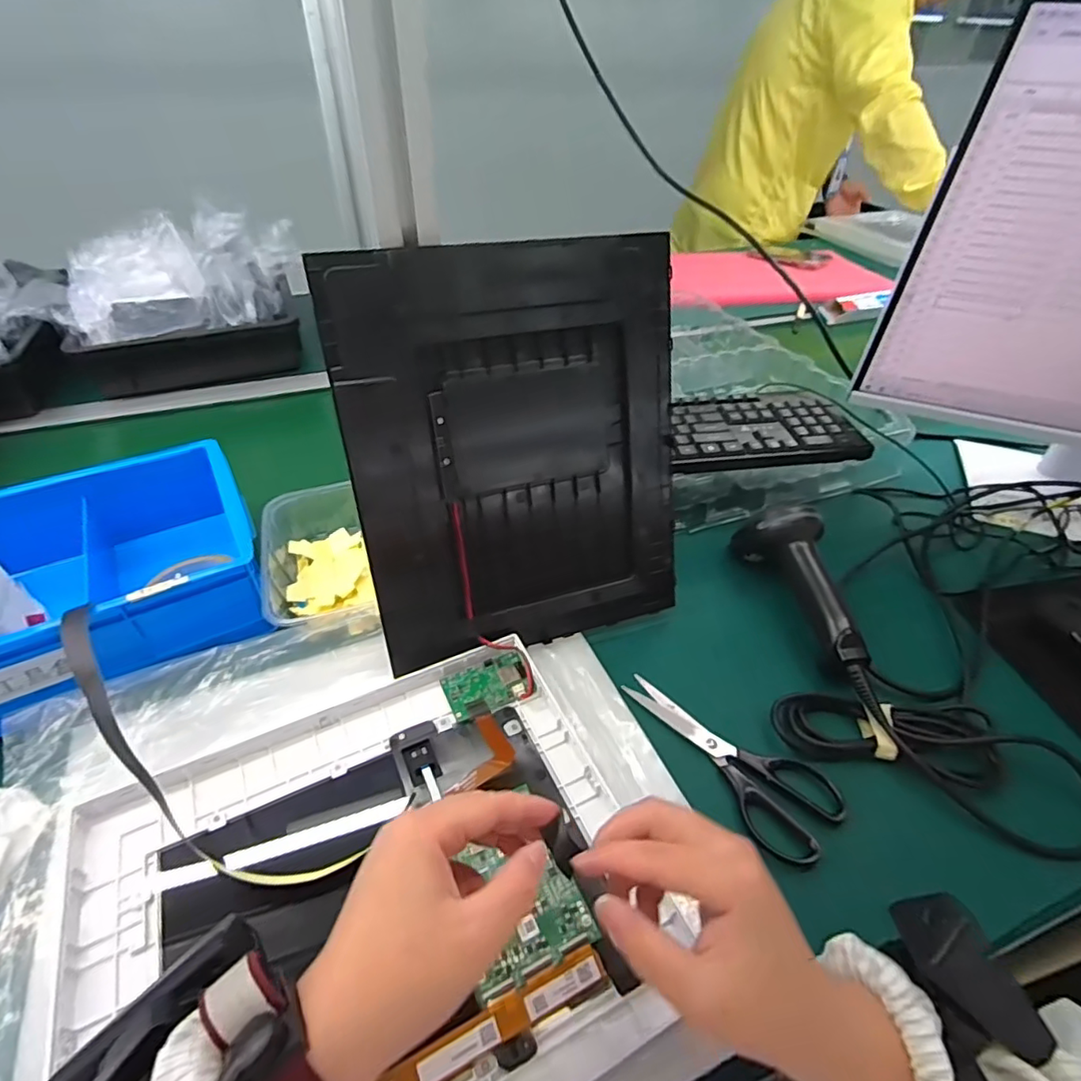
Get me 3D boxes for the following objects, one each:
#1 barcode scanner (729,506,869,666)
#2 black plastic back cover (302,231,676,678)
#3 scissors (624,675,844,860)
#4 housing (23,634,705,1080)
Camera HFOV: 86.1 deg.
[{"bbox_3d":[0.231,0.032,0.498,0.049,0.060,0.164,-10,43,-13],"label":"barcode scanner"},{"bbox_3d":[-0.010,-0.057,0.422,0.242,0.287,0.012,-13,22,-18],"label":"black plastic back cover"},{"bbox_3d":[0.138,0.149,0.418,0.068,0.012,0.160,-24,48,-26],"label":"scissors"},{"bbox_3d":[-0.103,0.206,0.337,0.308,0.033,0.255,-18,47,-21],"label":"housing"}]

